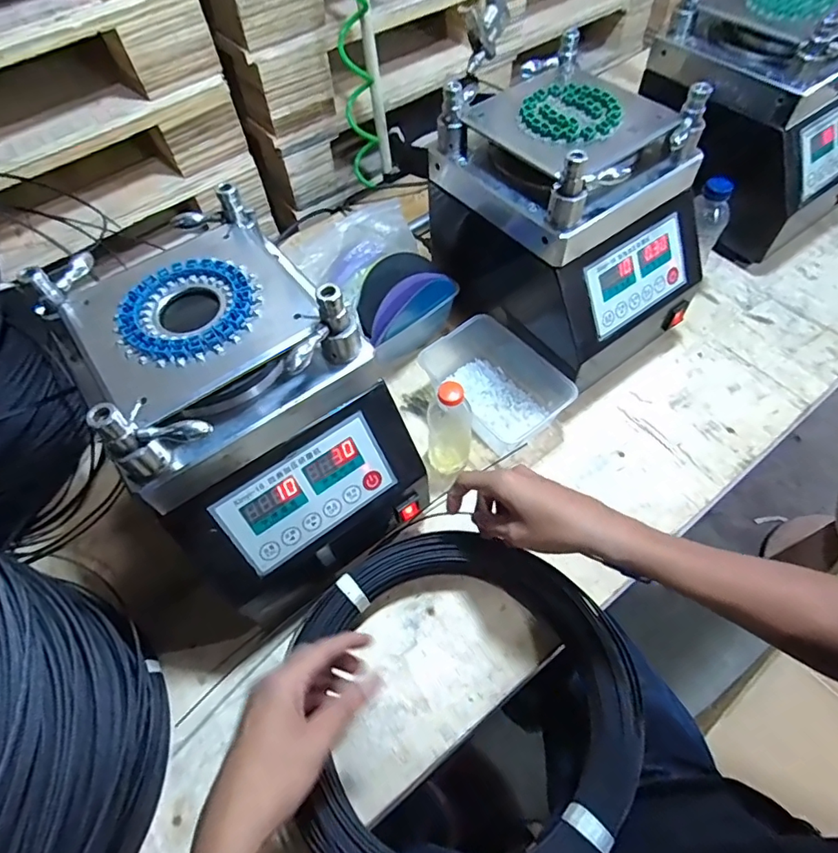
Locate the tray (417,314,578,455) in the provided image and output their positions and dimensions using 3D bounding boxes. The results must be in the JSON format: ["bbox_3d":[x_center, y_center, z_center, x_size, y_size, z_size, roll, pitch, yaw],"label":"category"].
[{"bbox_3d":[0.089,-0.056,0.644,0.110,0.063,0.186,-39,65,-18],"label":"tray"}]

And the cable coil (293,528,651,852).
[{"bbox_3d":[0.052,0.245,0.471,0.313,0.052,0.306,0,61,0],"label":"cable coil"}]

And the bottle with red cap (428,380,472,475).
[{"bbox_3d":[0.035,0.001,0.577,0.052,0.135,0.053,4,60,6],"label":"bottle with red cap"}]

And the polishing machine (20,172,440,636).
[{"bbox_3d":[-0.161,-0.007,0.506,0.213,0.266,0.289,-35,64,-16],"label":"polishing machine"}]

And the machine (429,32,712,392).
[{"bbox_3d":[0.178,-0.242,0.635,0.234,0.266,0.291,-31,63,-14],"label":"machine"}]

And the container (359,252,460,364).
[{"bbox_3d":[-0.025,-0.158,0.690,0.148,0.126,0.085,-37,64,-17],"label":"container"}]

